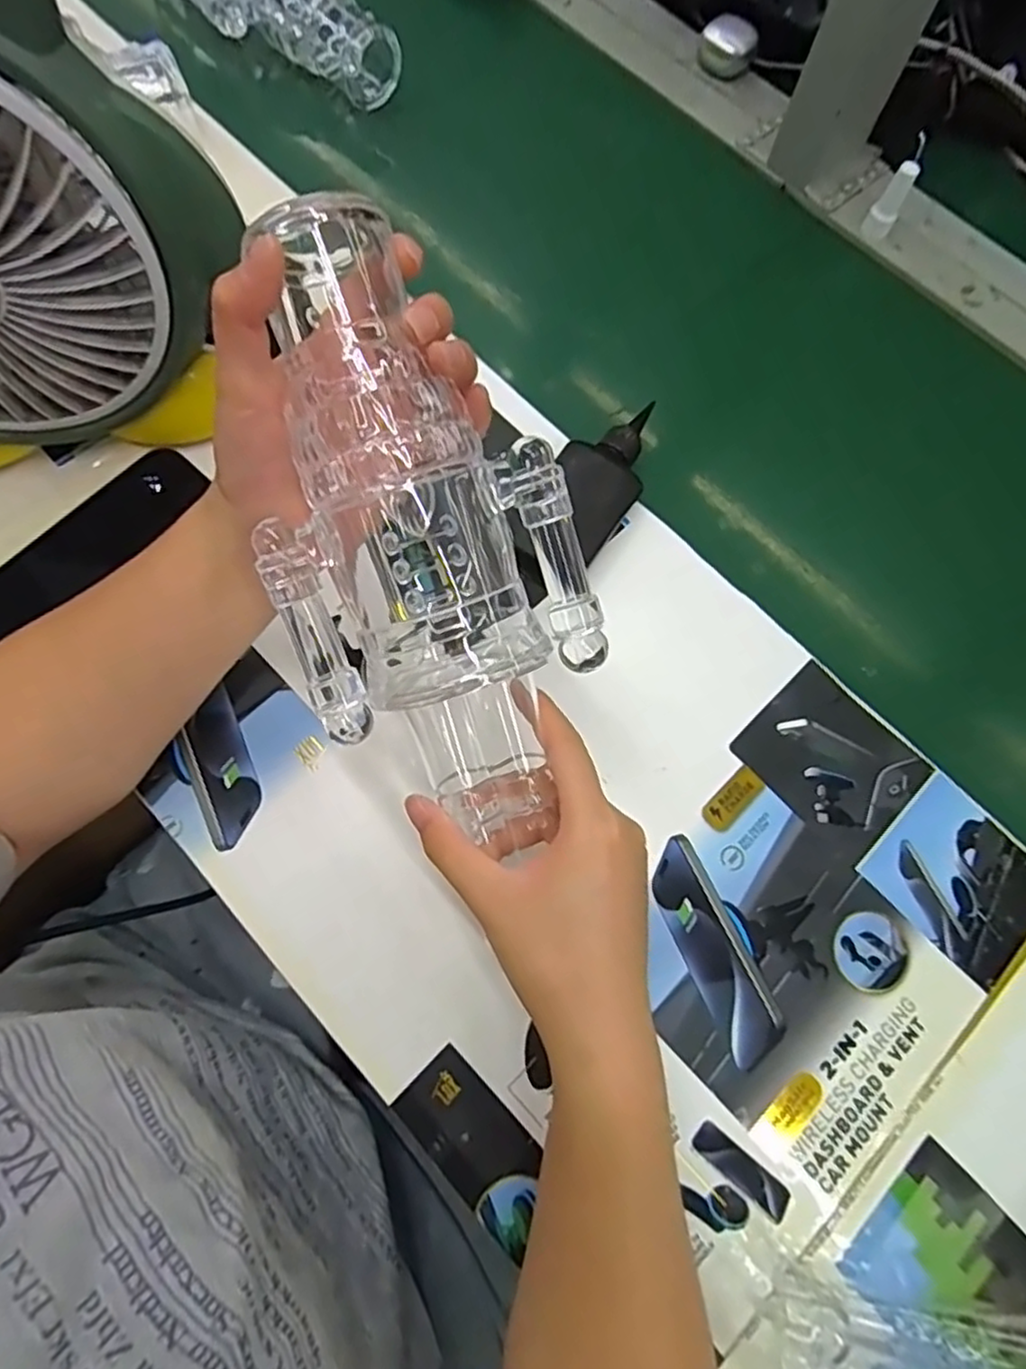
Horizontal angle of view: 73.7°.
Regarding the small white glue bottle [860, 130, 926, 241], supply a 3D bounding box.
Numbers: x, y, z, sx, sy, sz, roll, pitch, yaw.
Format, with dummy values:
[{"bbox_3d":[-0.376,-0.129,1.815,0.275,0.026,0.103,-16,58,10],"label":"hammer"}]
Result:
[{"bbox_3d":[0.279,-0.360,0.499,0.020,0.062,0.018,30,76,6],"label":"small white glue bottle"}]

